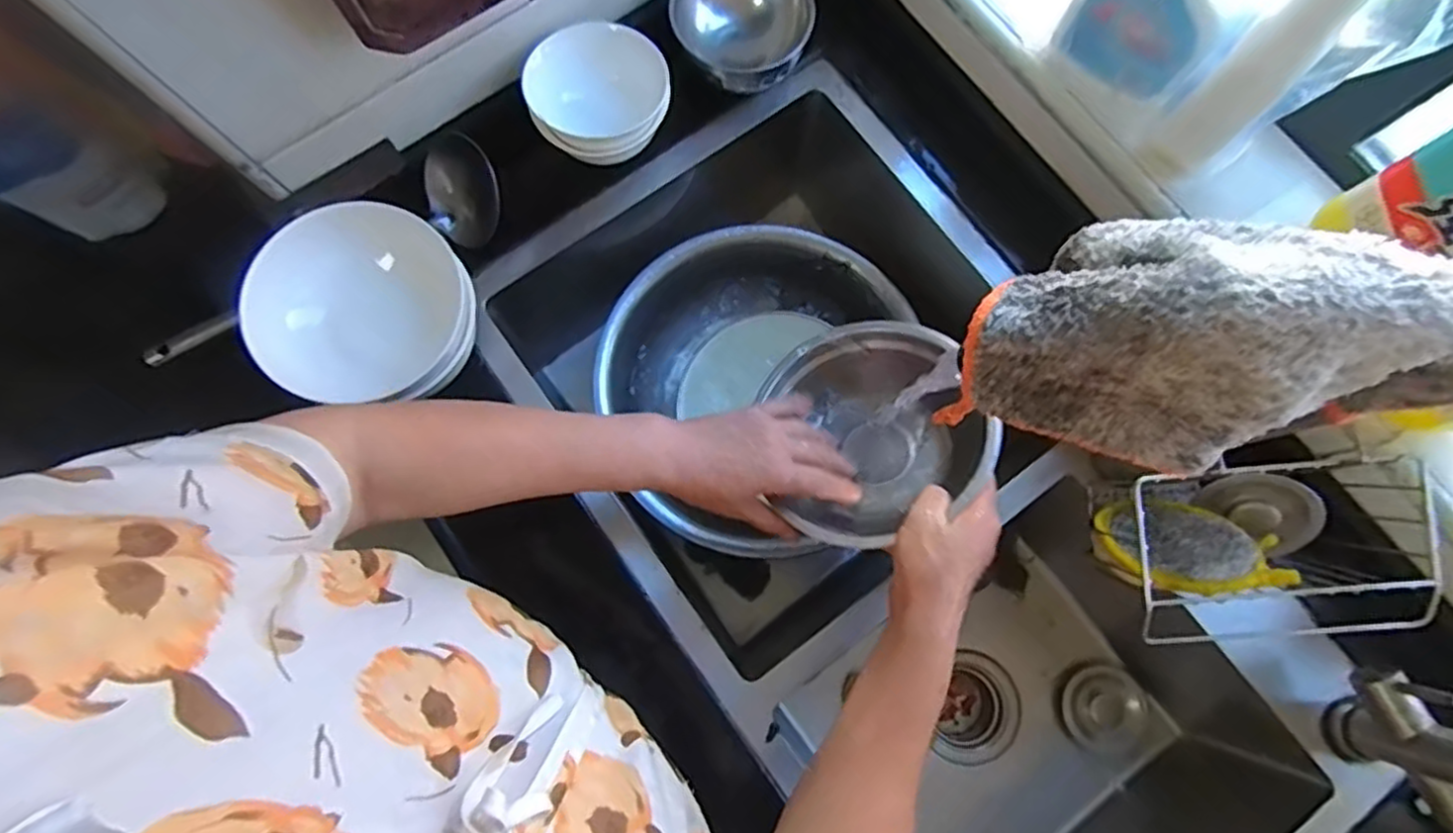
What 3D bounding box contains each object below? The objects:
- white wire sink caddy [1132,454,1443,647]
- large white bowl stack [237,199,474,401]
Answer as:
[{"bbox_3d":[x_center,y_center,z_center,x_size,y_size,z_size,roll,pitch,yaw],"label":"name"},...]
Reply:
[{"bbox_3d":[0.371,0.097,0.500,0.183,0.107,0.114,-4,79,-1],"label":"white wire sink caddy"},{"bbox_3d":[-0.271,-0.081,0.542,0.146,0.091,0.145,4,79,1],"label":"large white bowl stack"}]

